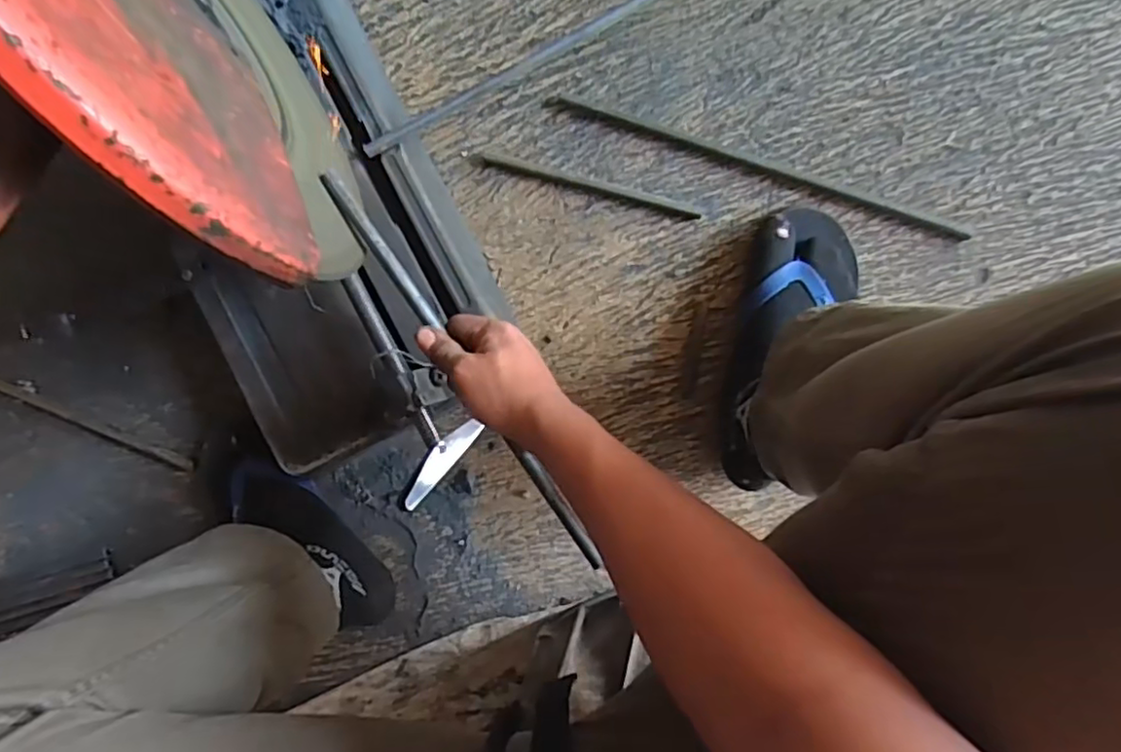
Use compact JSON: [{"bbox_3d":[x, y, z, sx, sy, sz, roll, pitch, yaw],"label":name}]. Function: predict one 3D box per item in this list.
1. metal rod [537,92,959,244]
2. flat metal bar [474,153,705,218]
[{"bbox_3d":[0.180,-0.201,0.611,0.411,0.010,0.011,21,95,5],"label":"metal rod"},{"bbox_3d":[0.023,-0.189,0.634,0.231,0.006,0.011,16,94,5],"label":"flat metal bar"}]

